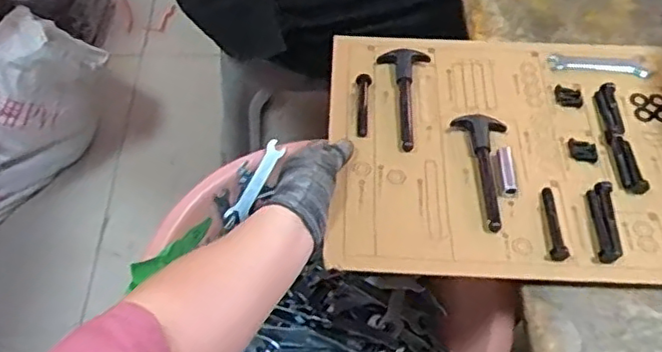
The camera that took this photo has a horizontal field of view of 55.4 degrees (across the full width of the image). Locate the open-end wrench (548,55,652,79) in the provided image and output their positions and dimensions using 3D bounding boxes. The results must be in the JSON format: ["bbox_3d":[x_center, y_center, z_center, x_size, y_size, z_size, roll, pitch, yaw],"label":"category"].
[{"bbox_3d":[0.301,-0.124,0.703,0.109,0.004,0.029,2,54,-1],"label":"open-end wrench"}]

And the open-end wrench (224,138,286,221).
[{"bbox_3d":[-0.086,0.006,0.727,0.020,0.005,0.103,34,80,-13],"label":"open-end wrench"}]

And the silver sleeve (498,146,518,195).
[{"bbox_3d":[0.171,-0.007,0.607,0.016,0.011,0.058,4,54,0],"label":"silver sleeve"}]

